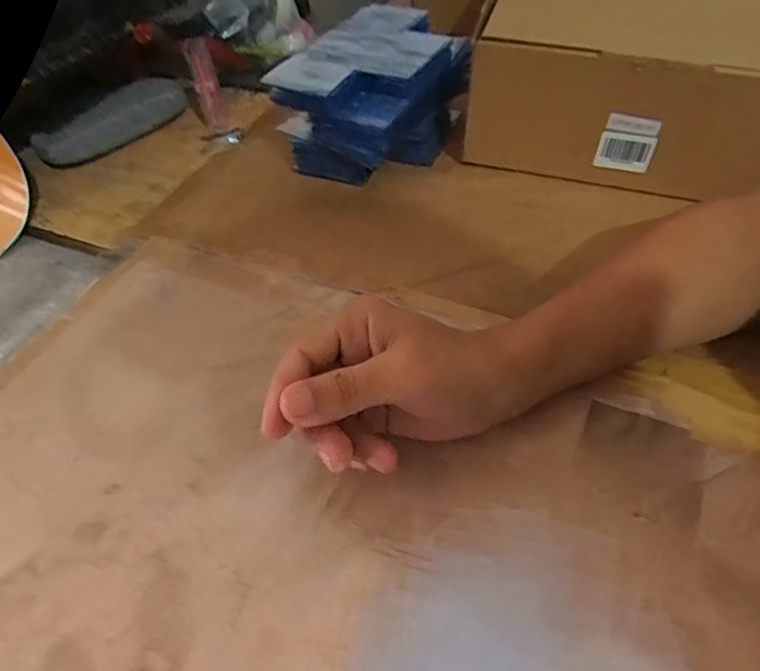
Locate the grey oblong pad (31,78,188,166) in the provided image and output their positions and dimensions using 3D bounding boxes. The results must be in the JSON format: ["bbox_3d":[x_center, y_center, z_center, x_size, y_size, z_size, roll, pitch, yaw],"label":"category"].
[{"bbox_3d":[-0.267,-0.222,0.563,0.048,0.037,0.165,32,59,30],"label":"grey oblong pad"}]

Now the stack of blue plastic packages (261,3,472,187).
[{"bbox_3d":[-0.002,-0.213,0.484,0.114,0.091,0.165,27,57,27],"label":"stack of blue plastic packages"}]

